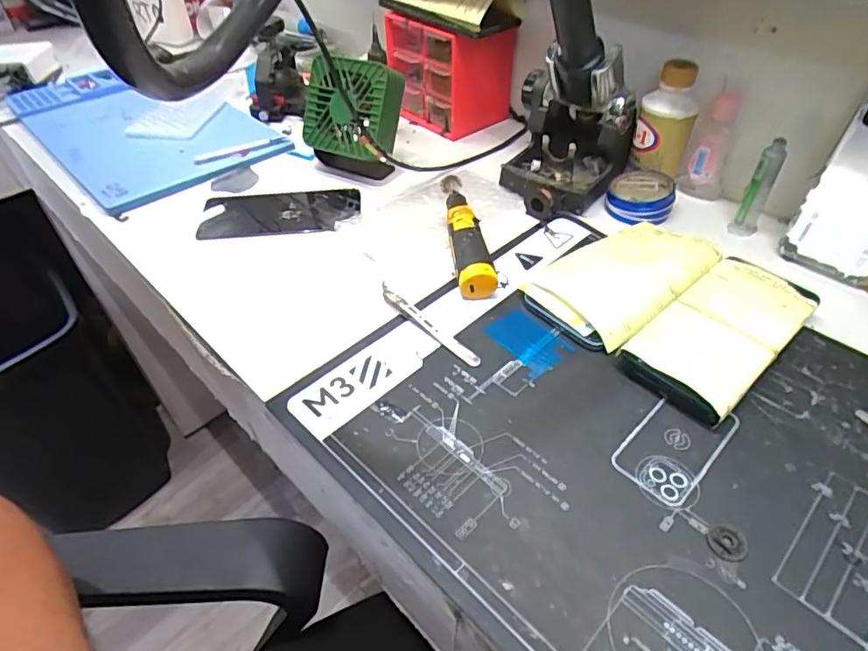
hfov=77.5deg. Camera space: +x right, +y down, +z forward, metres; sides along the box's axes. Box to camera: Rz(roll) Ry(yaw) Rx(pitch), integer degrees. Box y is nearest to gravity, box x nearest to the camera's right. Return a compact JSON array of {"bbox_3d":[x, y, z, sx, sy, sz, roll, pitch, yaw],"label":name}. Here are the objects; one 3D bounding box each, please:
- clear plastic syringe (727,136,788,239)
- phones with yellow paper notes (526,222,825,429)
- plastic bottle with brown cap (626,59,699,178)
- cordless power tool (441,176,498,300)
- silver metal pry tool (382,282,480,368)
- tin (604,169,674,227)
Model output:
[{"bbox_3d":[0.292,-0.121,0.486,0.021,0.093,0.015,20,49,21],"label":"clear plastic syringe"},{"bbox_3d":[0.181,-0.021,0.424,0.156,0.024,0.173,-32,52,-27],"label":"phones with yellow paper notes"},{"bbox_3d":[0.223,-0.199,0.525,0.047,0.099,0.052,-18,47,-16],"label":"plastic bottle with brown cap"},{"bbox_3d":[0.028,-0.088,0.493,0.030,0.030,0.162,-5,44,-3],"label":"cordless power tool"},{"bbox_3d":[-0.005,-0.001,0.420,0.011,0.011,0.105,-35,53,-29],"label":"silver metal pry tool"},{"bbox_3d":[0.201,-0.125,0.525,0.060,0.032,0.048,19,48,20],"label":"tin"}]

